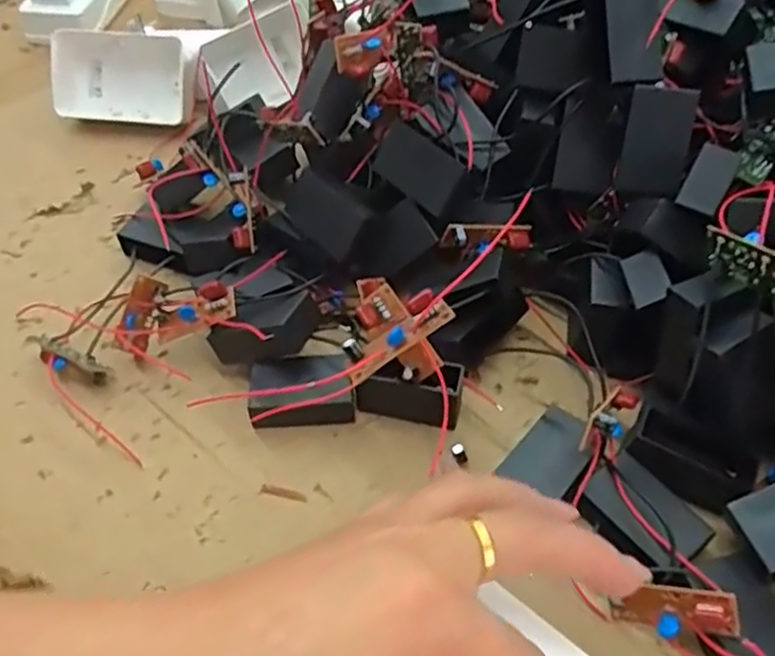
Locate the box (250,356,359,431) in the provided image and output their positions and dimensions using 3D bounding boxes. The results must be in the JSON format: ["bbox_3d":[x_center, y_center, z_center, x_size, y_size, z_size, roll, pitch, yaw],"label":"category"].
[{"bbox_3d":[-0.040,0.030,0.333,0.048,0.016,0.031,-9,51,-6],"label":"box"}]

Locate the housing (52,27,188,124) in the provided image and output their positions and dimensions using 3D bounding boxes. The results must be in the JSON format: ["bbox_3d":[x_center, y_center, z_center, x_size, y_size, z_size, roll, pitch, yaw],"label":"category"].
[{"bbox_3d":[-0.176,-0.165,0.470,0.088,0.055,0.026,4,14,0],"label":"housing"}]

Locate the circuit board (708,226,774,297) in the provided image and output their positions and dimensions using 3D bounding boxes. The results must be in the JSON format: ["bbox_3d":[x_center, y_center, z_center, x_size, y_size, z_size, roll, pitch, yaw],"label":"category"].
[{"bbox_3d":[0.134,-0.025,0.265,0.005,0.015,0.040,-14,27,-8],"label":"circuit board"}]

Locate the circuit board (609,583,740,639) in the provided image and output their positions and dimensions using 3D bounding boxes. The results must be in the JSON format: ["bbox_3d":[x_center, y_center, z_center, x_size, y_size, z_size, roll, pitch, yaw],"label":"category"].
[{"bbox_3d":[0.103,0.103,0.257,0.043,0.012,0.014,-14,44,36],"label":"circuit board"}]

